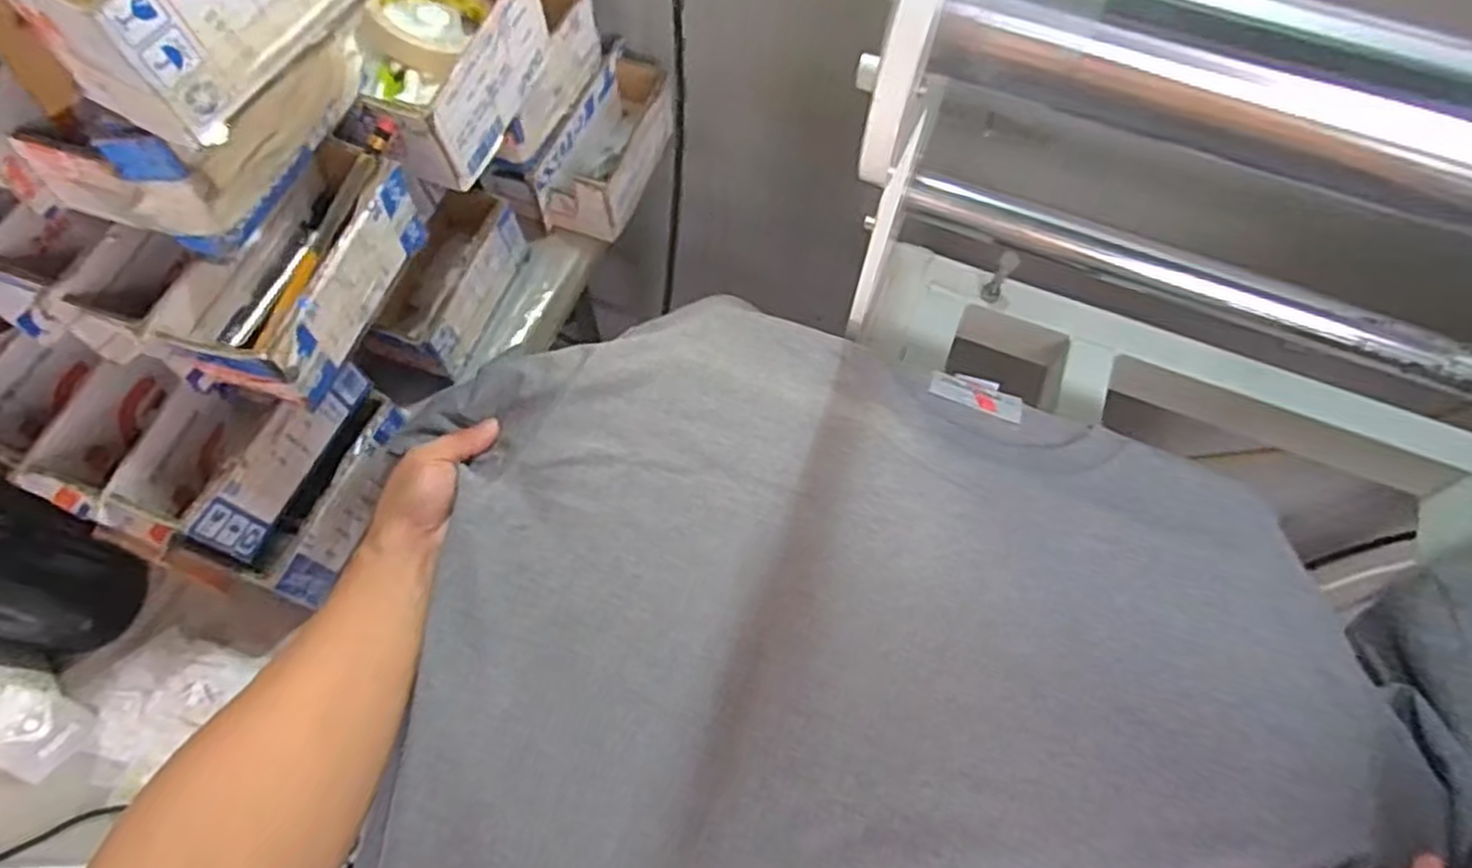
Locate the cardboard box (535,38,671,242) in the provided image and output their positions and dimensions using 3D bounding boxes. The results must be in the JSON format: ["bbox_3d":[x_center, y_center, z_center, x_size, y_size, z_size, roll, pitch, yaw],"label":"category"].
[{"bbox_3d":[-0.115,-0.278,0.728,0.081,0.076,0.197,17,66,5],"label":"cardboard box"}]

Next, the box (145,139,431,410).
[{"bbox_3d":[-0.269,-0.105,0.475,0.079,0.069,0.171,13,66,3],"label":"box"}]

